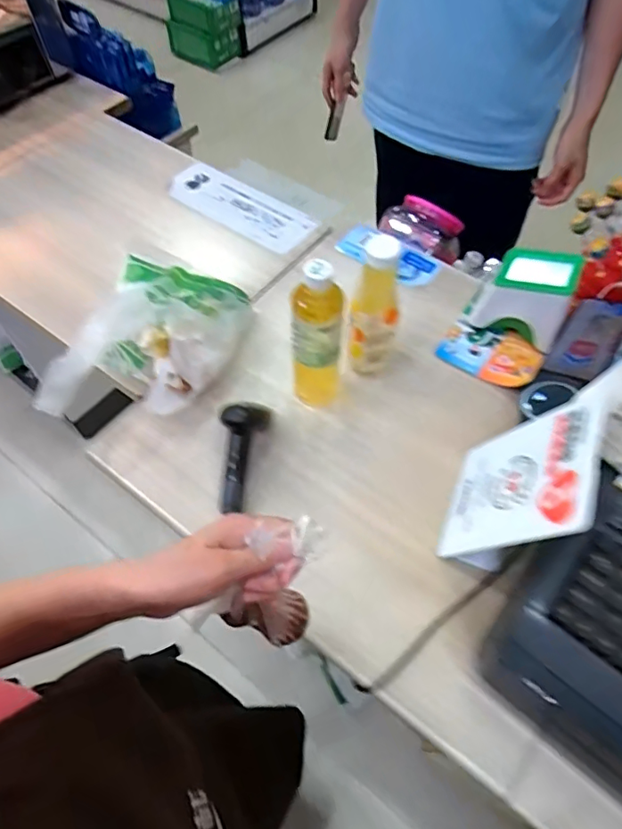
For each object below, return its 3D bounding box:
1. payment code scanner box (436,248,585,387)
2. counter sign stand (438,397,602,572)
[{"bbox_3d":[0.286,-0.144,0.733,0.139,0.105,0.187,28,63,17],"label":"payment code scanner box"},{"bbox_3d":[0.211,0.073,0.542,0.093,0.187,0.147,19,60,12],"label":"counter sign stand"}]

